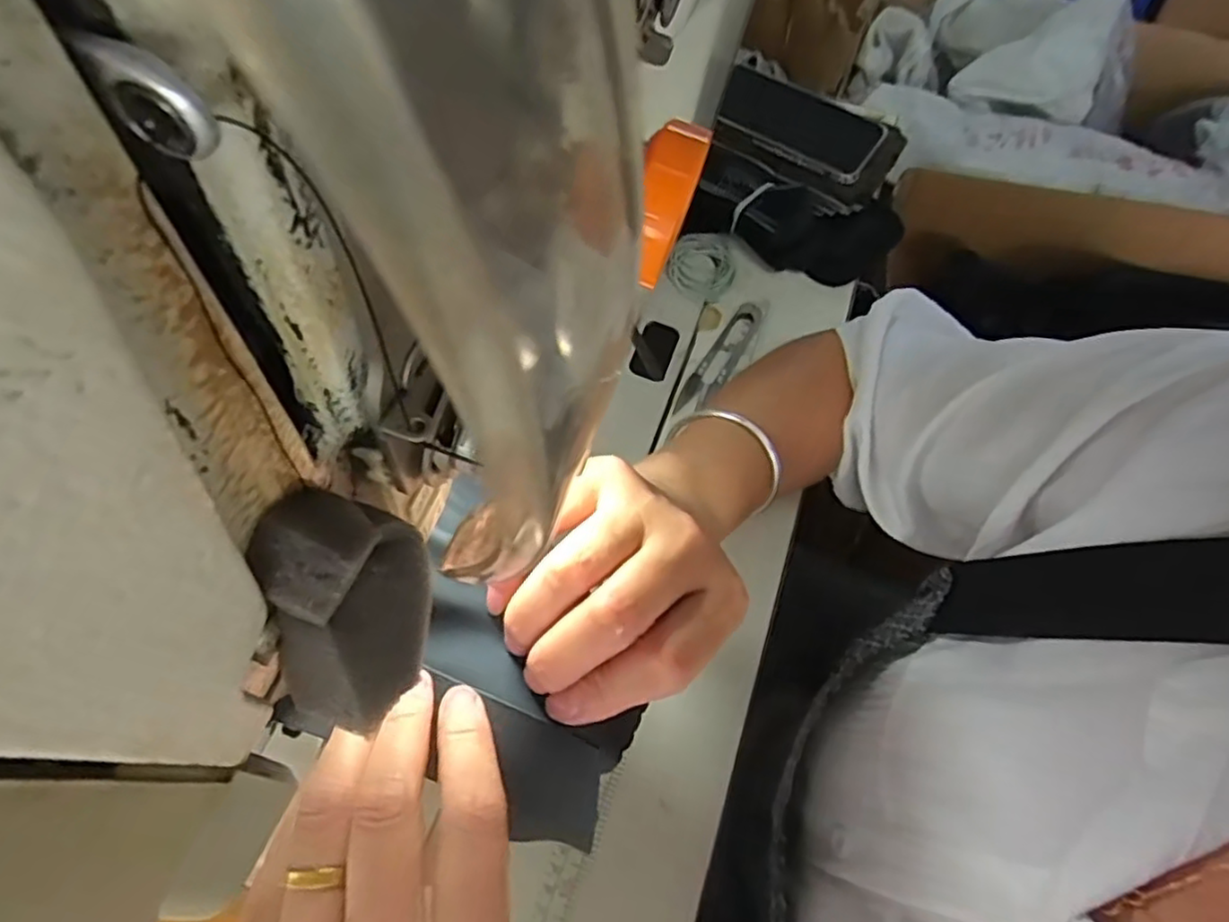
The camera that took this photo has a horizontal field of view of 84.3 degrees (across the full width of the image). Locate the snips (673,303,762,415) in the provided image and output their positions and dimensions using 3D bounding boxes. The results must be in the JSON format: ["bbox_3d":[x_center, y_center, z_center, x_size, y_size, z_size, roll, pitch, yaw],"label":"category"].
[{"bbox_3d":[0.082,-0.080,0.525,0.025,0.013,0.111,29,66,12],"label":"snips"}]

